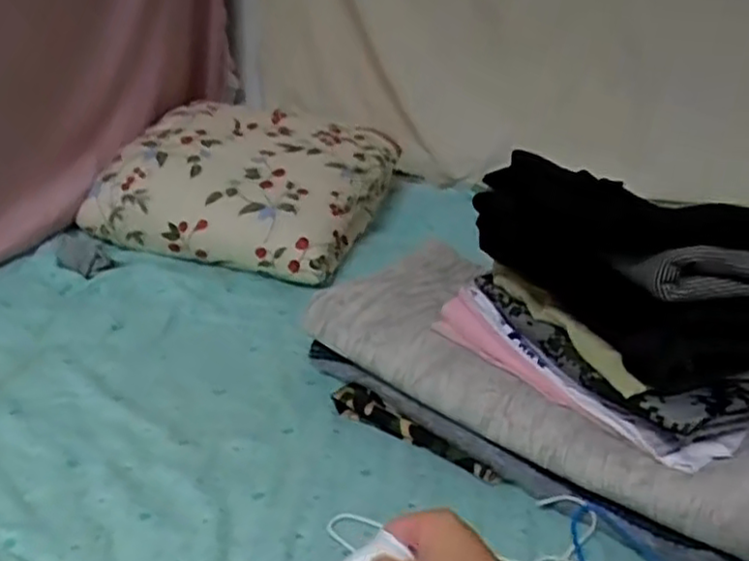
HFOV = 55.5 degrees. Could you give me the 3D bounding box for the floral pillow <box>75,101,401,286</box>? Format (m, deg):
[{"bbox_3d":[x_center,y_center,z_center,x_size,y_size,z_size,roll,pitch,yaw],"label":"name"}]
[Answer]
[{"bbox_3d":[-0.220,-0.198,1.358,0.432,0.192,0.442,10,25,16],"label":"floral pillow"}]

